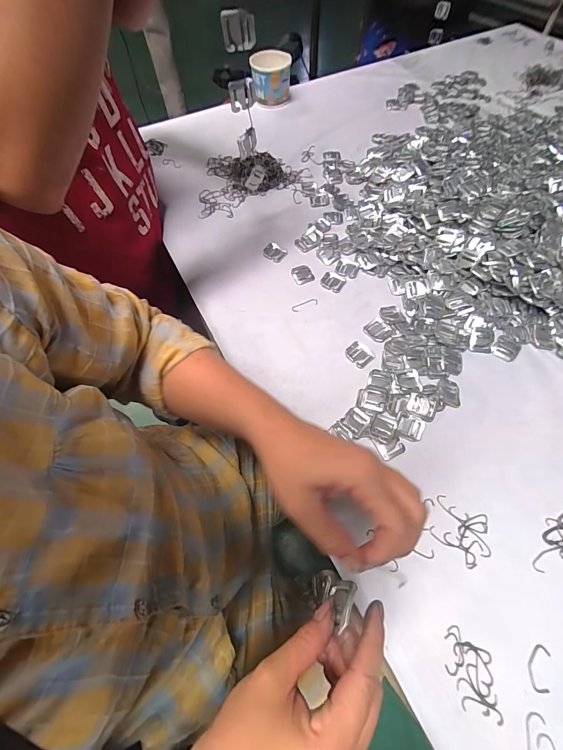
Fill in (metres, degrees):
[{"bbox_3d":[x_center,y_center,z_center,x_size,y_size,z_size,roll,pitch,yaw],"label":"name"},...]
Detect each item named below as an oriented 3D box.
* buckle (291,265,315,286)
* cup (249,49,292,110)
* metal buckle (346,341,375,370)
[{"bbox_3d":[0.034,-0.159,0.531,0.029,0.008,0.033,-25,65,-11],"label":"buckle"},{"bbox_3d":[-0.024,-0.668,0.752,0.087,0.082,0.092,-1,63,2],"label":"cup"},{"bbox_3d":[0.108,-0.029,0.458,0.033,0.005,0.035,-41,69,-17],"label":"metal buckle"}]

